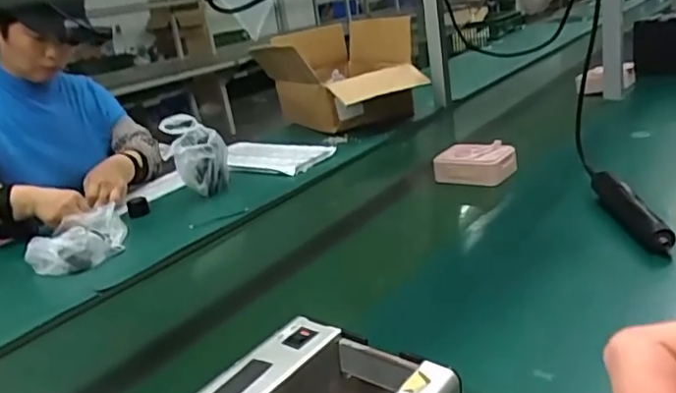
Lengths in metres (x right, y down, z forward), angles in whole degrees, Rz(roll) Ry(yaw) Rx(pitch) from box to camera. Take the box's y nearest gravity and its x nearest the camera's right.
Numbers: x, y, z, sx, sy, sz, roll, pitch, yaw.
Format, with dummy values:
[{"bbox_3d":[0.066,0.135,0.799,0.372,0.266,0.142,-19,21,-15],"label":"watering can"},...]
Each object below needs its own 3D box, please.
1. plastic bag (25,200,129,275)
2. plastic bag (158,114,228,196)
[{"bbox_3d":[-0.446,0.073,1.031,0.160,0.058,0.174,-17,20,-21],"label":"plastic bag"},{"bbox_3d":[-0.290,-0.082,1.229,0.120,0.144,0.131,-12,19,-7],"label":"plastic bag"}]

